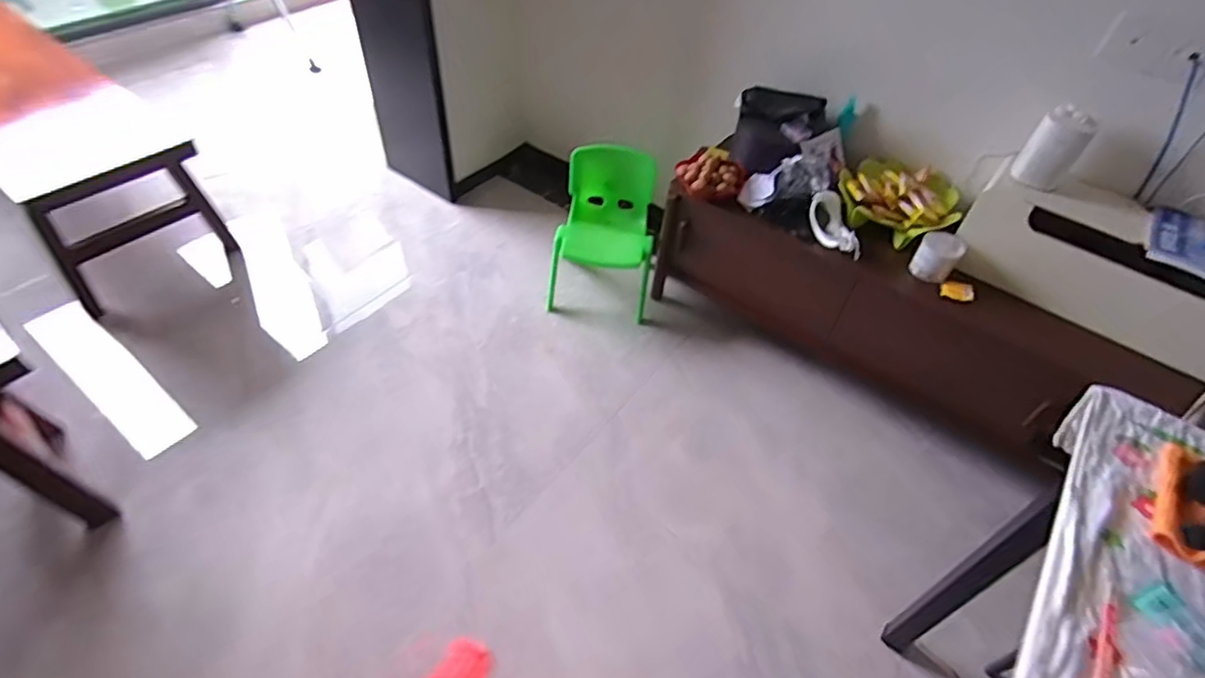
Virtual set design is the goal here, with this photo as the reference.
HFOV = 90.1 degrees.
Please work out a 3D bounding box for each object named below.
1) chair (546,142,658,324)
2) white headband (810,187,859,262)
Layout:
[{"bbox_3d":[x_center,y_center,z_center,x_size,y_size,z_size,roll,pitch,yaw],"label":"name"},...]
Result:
[{"bbox_3d":[0.000,-0.300,1.720,0.277,0.404,0.276,5,47,-3],"label":"chair"},{"bbox_3d":[0.526,-0.260,1.370,0.069,0.066,0.188,-3,47,-10],"label":"white headband"}]

